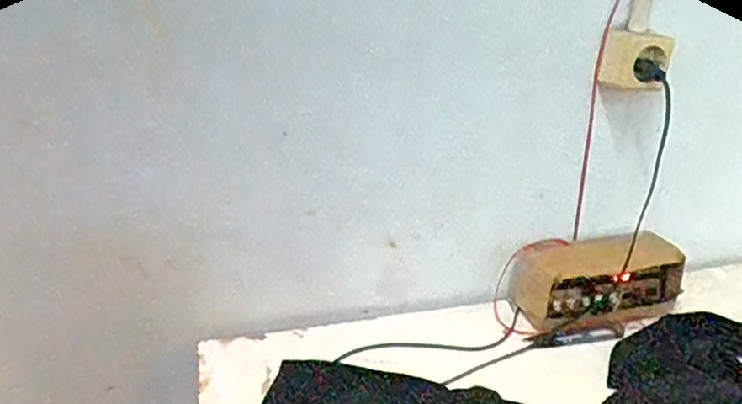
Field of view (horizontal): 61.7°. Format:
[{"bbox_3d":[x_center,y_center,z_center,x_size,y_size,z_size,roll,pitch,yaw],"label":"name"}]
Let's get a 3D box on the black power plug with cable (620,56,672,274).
[{"bbox_3d":[0.295,-0.032,0.683,0.043,0.238,0.075,9,25,21],"label":"black power plug with cable"}]

